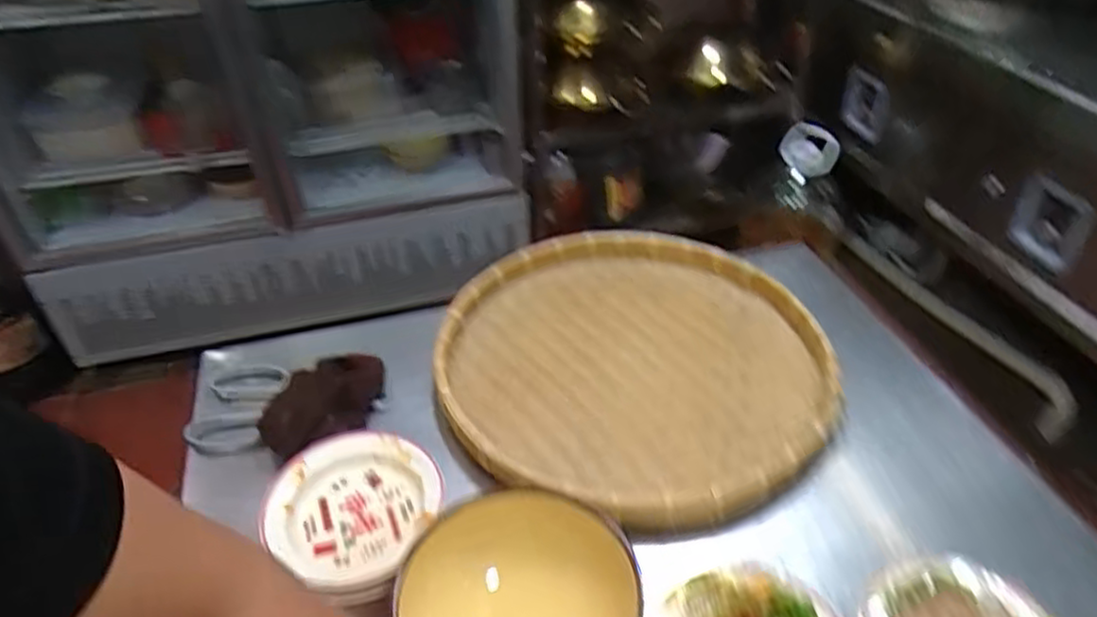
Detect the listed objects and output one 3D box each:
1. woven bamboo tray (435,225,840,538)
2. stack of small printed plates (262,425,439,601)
[{"bbox_3d":[0.096,0.055,0.815,0.416,0.071,0.427,29,48,32],"label":"woven bamboo tray"},{"bbox_3d":[-0.173,0.179,0.642,0.147,0.030,0.151,11,41,15],"label":"stack of small printed plates"}]

